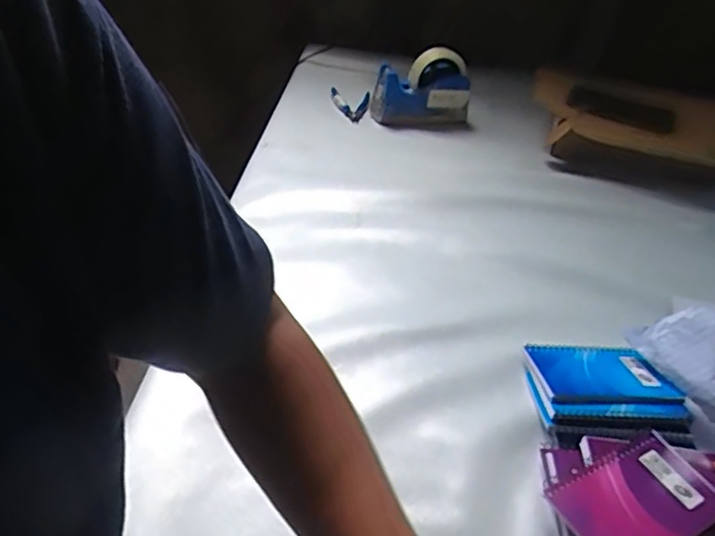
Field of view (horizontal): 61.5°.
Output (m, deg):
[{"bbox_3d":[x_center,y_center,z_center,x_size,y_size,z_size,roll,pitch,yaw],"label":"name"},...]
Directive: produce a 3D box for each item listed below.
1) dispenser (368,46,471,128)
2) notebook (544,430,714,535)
[{"bbox_3d":[0.108,-0.297,1.012,0.165,0.121,0.059,0,38,-8],"label":"dispenser"},{"bbox_3d":[0.222,0.184,0.472,0.134,0.011,0.078,-14,43,-25],"label":"notebook"}]

